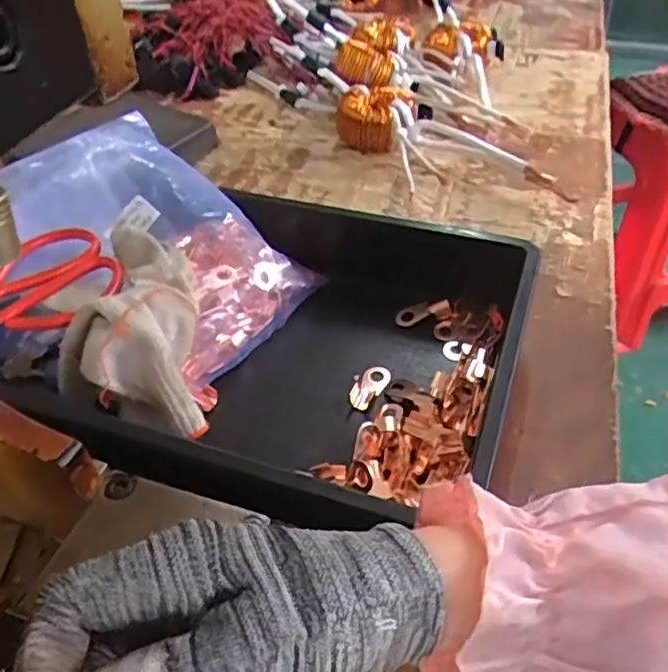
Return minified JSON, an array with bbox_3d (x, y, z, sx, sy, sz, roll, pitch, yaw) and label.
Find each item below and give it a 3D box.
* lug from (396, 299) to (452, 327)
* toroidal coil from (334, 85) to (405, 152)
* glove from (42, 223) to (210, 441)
[{"bbox_3d":[0.070,-0.019,0.510,0.043,0.013,0.015,-12,42,17],"label":"lug"},{"bbox_3d":[0.038,-0.239,0.708,0.069,0.056,0.074,-2,44,1],"label":"toroidal coil"},{"bbox_3d":[-0.135,-0.007,0.427,0.095,0.065,0.163,-14,45,-12],"label":"glove"}]

